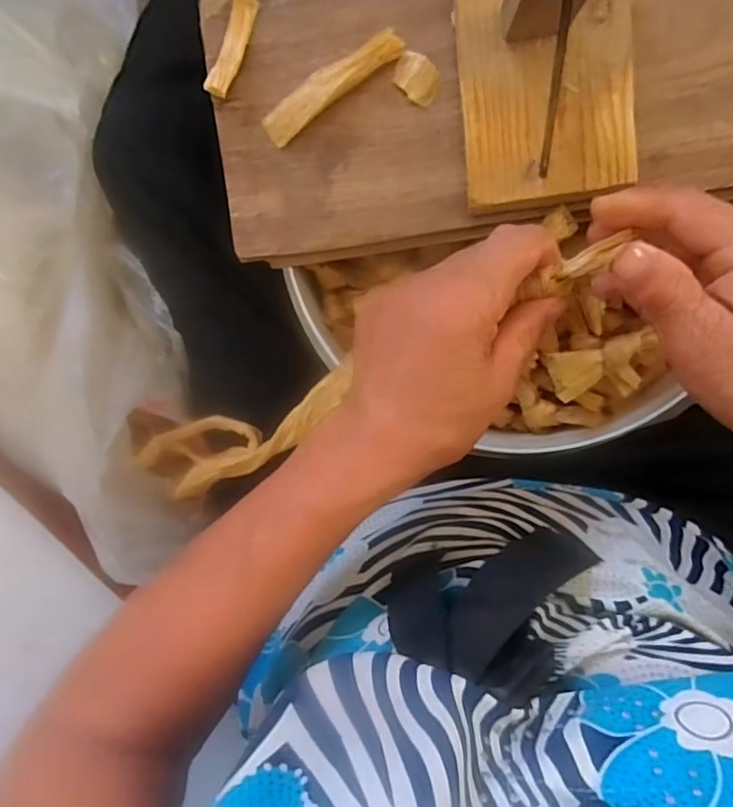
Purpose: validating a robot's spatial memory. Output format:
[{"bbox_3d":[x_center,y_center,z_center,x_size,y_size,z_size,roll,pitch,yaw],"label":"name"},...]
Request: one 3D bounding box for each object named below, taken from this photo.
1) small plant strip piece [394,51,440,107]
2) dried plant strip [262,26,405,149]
[{"bbox_3d":[0.029,-0.185,0.328,0.021,0.004,0.029,-45,91,9],"label":"small plant strip piece"},{"bbox_3d":[-0.020,-0.183,0.331,0.089,0.009,0.019,-34,93,8],"label":"dried plant strip"}]

